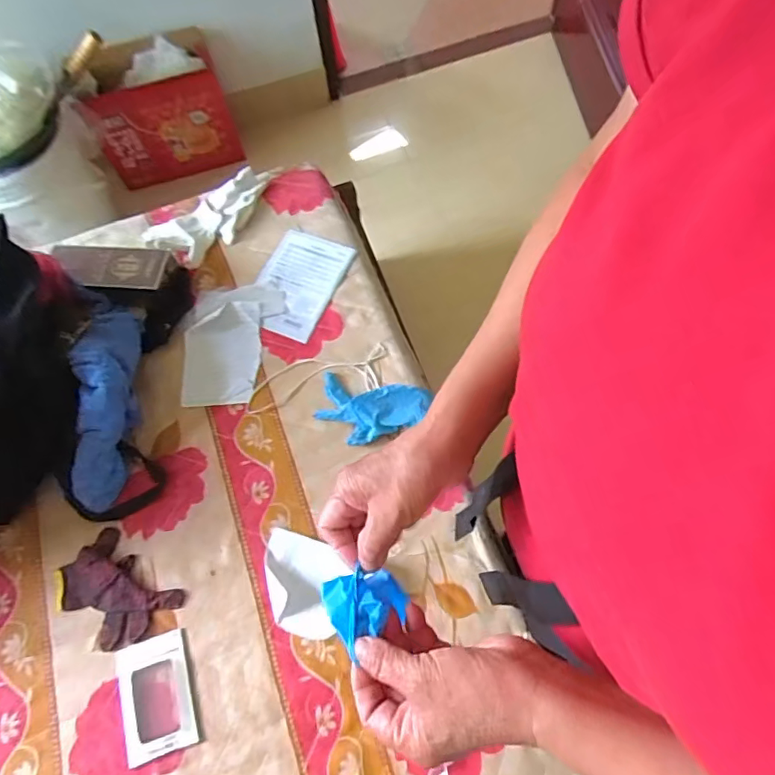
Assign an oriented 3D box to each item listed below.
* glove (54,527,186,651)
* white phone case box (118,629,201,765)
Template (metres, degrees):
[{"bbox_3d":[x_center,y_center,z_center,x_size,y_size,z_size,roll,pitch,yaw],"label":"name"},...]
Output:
[{"bbox_3d":[-0.387,0.289,0.750,0.163,0.012,0.112,34,71,18],"label":"glove"},{"bbox_3d":[-0.302,0.401,0.694,0.089,0.008,0.138,-19,65,-6],"label":"white phone case box"}]

